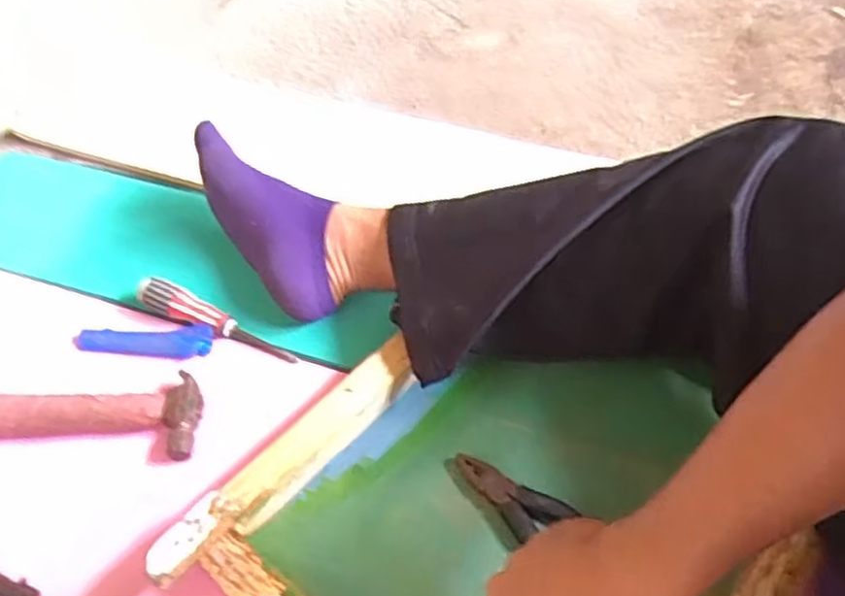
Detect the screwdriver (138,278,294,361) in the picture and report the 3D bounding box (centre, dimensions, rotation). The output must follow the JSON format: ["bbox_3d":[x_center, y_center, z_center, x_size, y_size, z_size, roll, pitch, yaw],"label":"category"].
[{"bbox_3d":[-0.198,0.023,0.701,0.167,0.022,0.026,25,56,5],"label":"screwdriver"}]

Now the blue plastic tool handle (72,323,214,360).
[{"bbox_3d":[-0.274,0.043,0.708,0.136,0.015,0.034,1,52,2],"label":"blue plastic tool handle"}]

